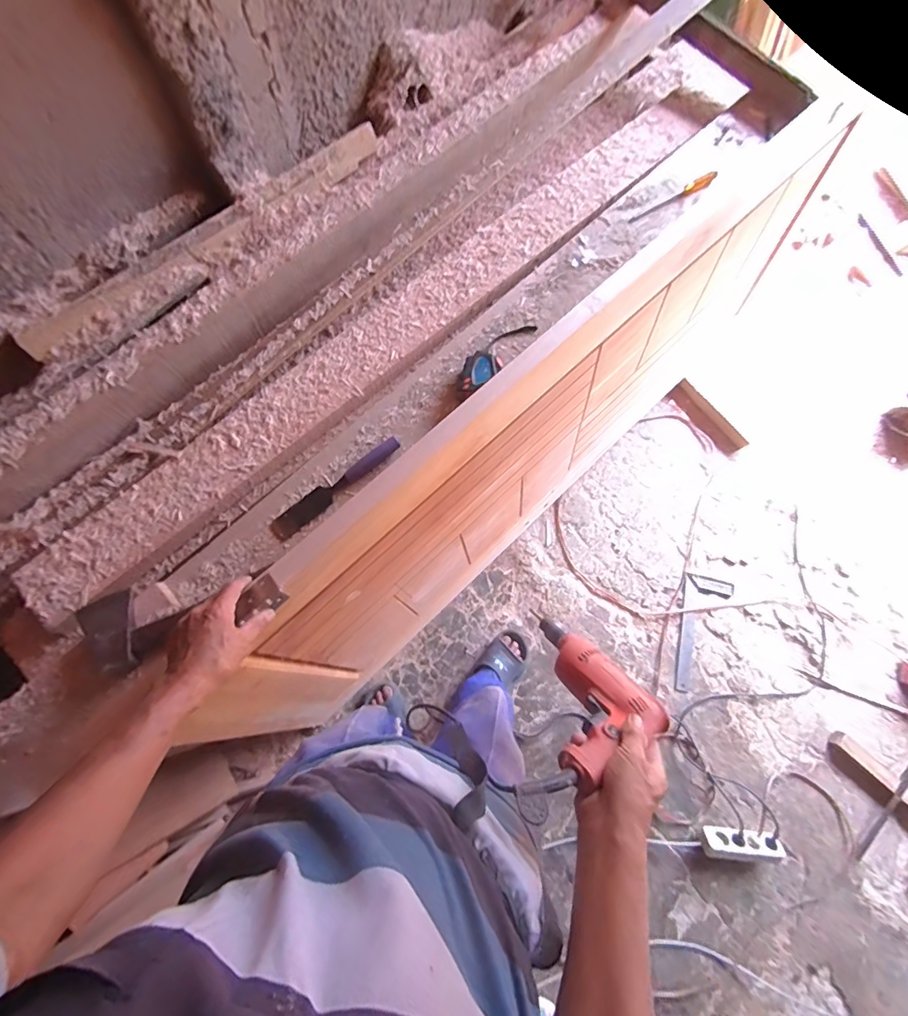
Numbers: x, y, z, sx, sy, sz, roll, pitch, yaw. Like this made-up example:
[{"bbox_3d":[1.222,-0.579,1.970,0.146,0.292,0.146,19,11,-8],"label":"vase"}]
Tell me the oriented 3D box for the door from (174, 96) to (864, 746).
[{"bbox_3d":[0.205,-0.126,1.054,1.627,0.769,0.042,-43,69,-10],"label":"door"}]

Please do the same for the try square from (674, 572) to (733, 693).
[{"bbox_3d":[0.757,0.385,1.373,0.146,0.012,0.353,16,75,4],"label":"try square"}]

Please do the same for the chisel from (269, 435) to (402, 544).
[{"bbox_3d":[-0.196,-0.037,0.749,0.247,0.018,0.038,-41,78,-11],"label":"chisel"}]

